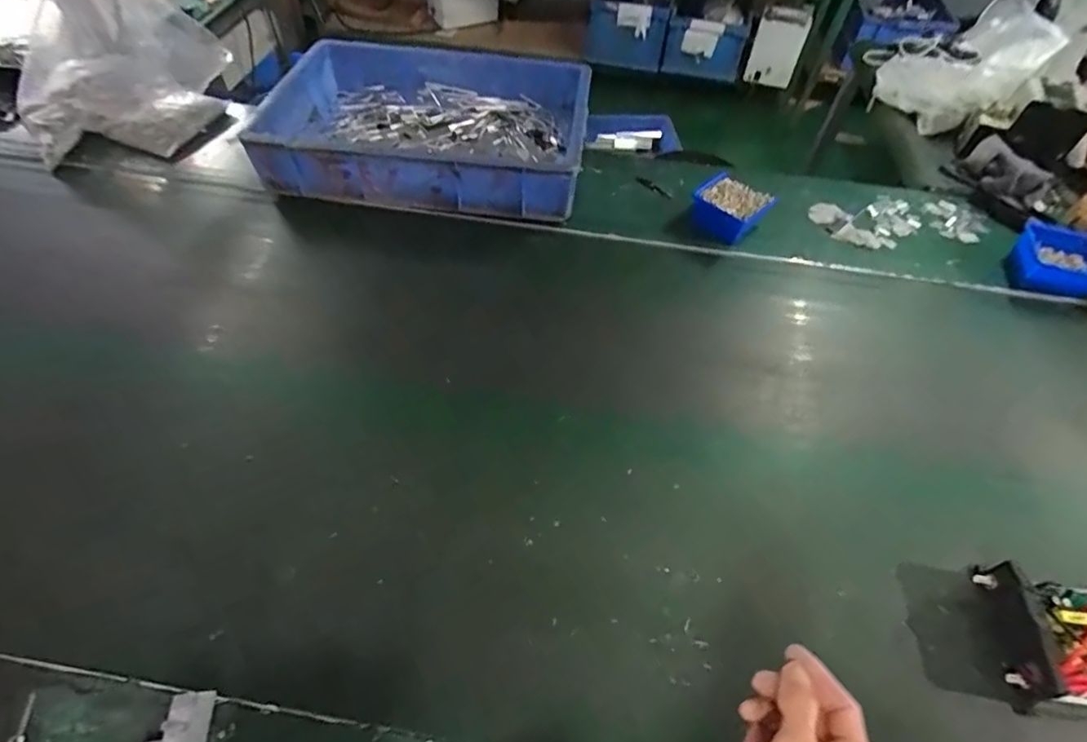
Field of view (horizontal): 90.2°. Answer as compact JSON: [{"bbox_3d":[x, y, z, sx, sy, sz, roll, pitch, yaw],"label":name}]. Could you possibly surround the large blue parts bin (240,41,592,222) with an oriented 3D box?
[{"bbox_3d":[-0.215,-0.501,1.080,0.590,0.125,0.426,3,54,-2],"label":"large blue parts bin"}]

